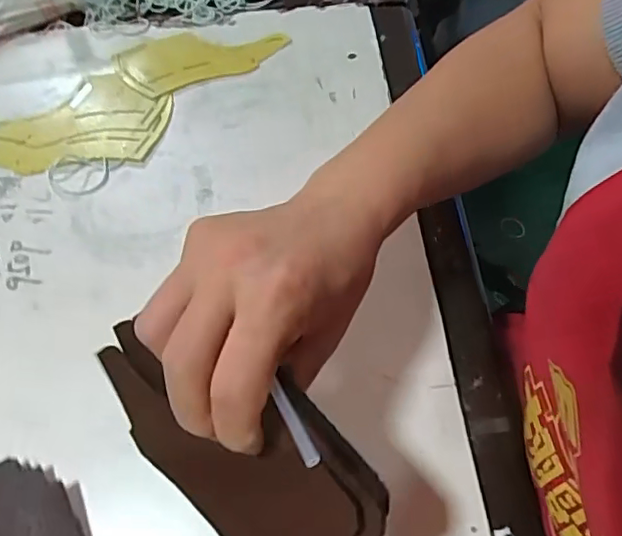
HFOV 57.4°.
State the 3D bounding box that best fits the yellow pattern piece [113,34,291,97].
[{"bbox_3d":[-0.095,-0.187,0.490,0.140,0.004,0.068,-21,61,-10],"label":"yellow pattern piece"}]

